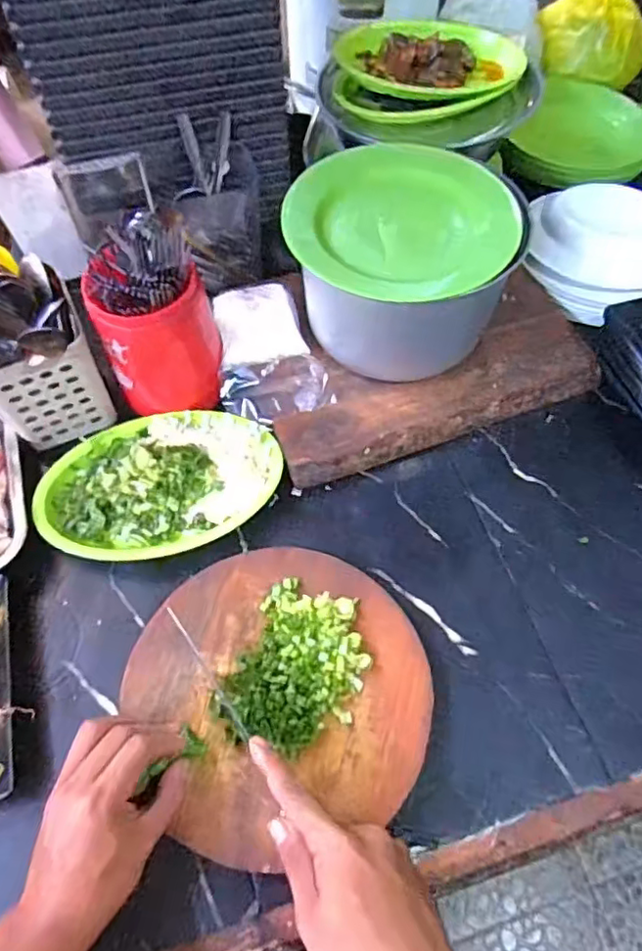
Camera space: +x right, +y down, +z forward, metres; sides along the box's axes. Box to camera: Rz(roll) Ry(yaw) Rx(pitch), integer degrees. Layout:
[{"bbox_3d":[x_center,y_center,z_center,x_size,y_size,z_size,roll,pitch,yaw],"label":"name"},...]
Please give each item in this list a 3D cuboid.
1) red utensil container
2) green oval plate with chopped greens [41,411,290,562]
[{"bbox_3d":[-0.166,-0.157,0.610,0.109,0.159,0.109,-13,61,-7],"label":"red utensil container"},{"bbox_3d":[-0.163,-0.001,0.609,0.237,0.036,0.150,-13,61,-7],"label":"green oval plate with chopped greens"}]

